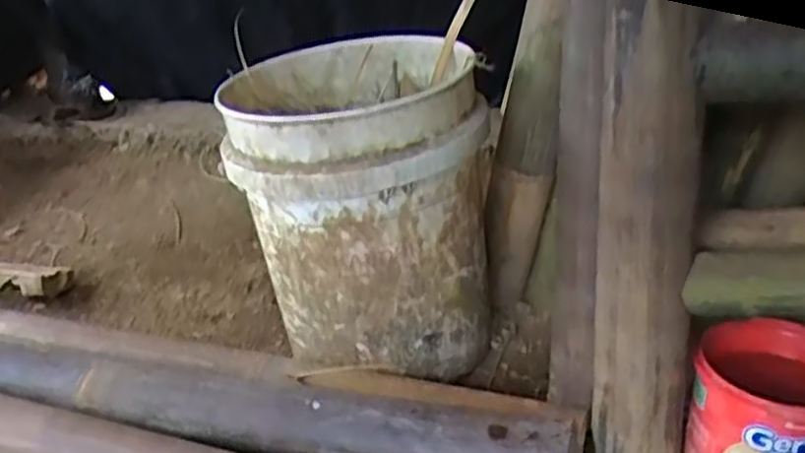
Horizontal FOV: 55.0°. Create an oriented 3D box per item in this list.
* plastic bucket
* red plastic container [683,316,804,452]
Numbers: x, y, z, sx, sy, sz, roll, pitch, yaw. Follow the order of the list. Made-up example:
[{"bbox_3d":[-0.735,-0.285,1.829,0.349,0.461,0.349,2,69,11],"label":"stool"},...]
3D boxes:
[{"bbox_3d":[-0.044,-0.026,0.936,0.280,0.336,0.291,-3,26,2],"label":"plastic bucket"},{"bbox_3d":[0.353,0.192,0.750,0.136,0.166,0.147,11,30,27],"label":"red plastic container"}]

